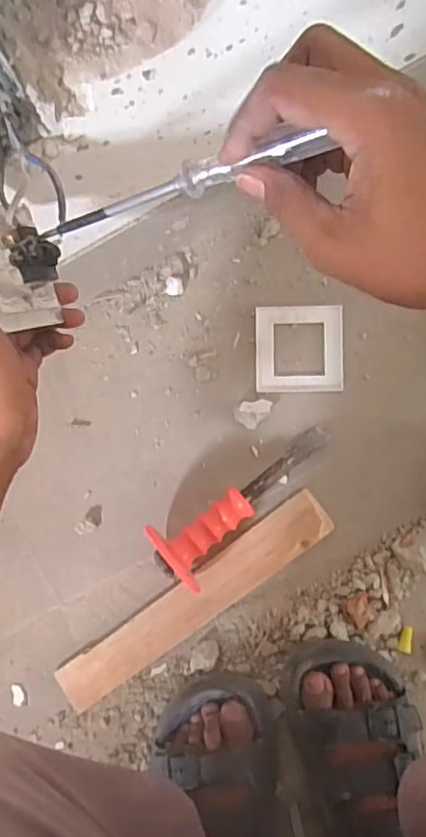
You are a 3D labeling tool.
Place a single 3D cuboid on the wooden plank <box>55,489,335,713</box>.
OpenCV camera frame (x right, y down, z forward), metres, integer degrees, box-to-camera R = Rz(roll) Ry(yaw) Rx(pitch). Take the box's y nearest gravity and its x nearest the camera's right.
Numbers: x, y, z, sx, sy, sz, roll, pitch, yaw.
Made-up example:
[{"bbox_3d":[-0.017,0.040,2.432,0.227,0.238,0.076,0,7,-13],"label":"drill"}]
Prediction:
[{"bbox_3d":[-0.019,0.182,0.568,0.311,0.011,0.046,-37,84,2],"label":"wooden plank"}]

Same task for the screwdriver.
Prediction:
[{"bbox_3d":[-0.026,-0.120,0.301,0.181,0.011,0.012,-3,86,33],"label":"screwdriver"}]

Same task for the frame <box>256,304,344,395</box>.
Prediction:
[{"bbox_3d":[0.088,-0.071,0.579,0.087,0.007,0.087,-1,87,5],"label":"frame"}]

